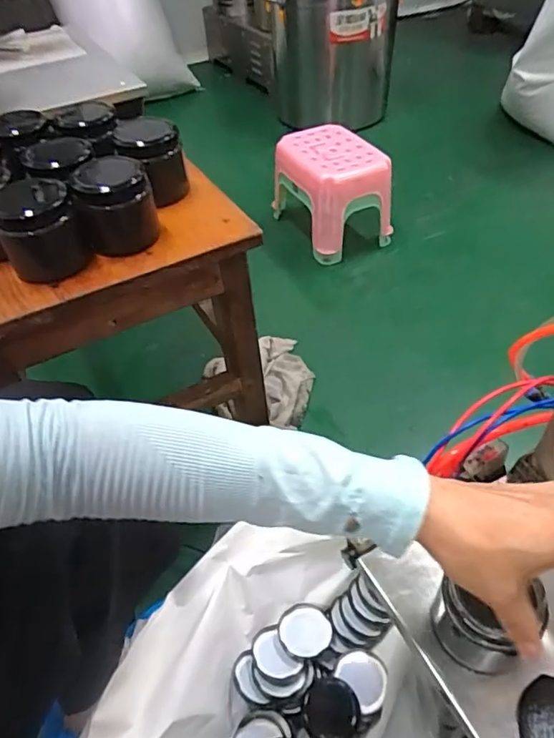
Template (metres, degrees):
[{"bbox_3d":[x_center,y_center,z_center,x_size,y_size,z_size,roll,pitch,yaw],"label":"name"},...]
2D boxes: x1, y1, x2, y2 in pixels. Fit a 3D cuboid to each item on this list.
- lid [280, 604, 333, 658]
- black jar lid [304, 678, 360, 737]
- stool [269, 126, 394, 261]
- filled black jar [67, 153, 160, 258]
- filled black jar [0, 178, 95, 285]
[{"bbox_3d":[0.035,0.322,0.643,0.063,0.020,0.062,-2,48,3],"label":"lid"},{"bbox_3d":[0.061,0.385,0.590,0.059,0.013,0.058,-2,48,3],"label":"black jar lid"},{"bbox_3d":[0.132,-0.425,1.256,0.203,0.212,0.259,-20,50,-13],"label":"stool"},{"bbox_3d":[-0.145,-0.148,0.479,0.068,0.064,0.061,-16,49,-9],"label":"filled black jar"},{"bbox_3d":[-0.205,-0.116,0.458,0.066,0.073,0.064,-2,48,3],"label":"filled black jar"}]

